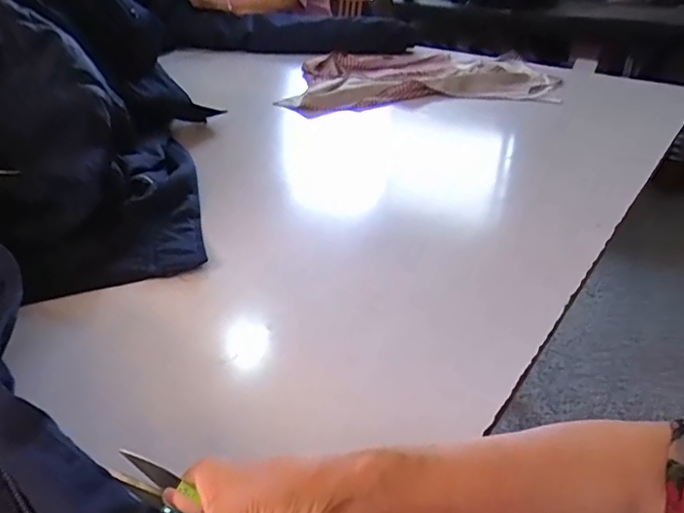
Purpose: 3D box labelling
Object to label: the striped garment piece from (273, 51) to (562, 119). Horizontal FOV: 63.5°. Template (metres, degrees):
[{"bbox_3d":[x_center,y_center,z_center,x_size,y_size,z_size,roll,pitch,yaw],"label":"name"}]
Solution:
[{"bbox_3d":[0.176,-0.505,1.530,0.820,0.041,0.566,-12,34,-23],"label":"striped garment piece"}]

